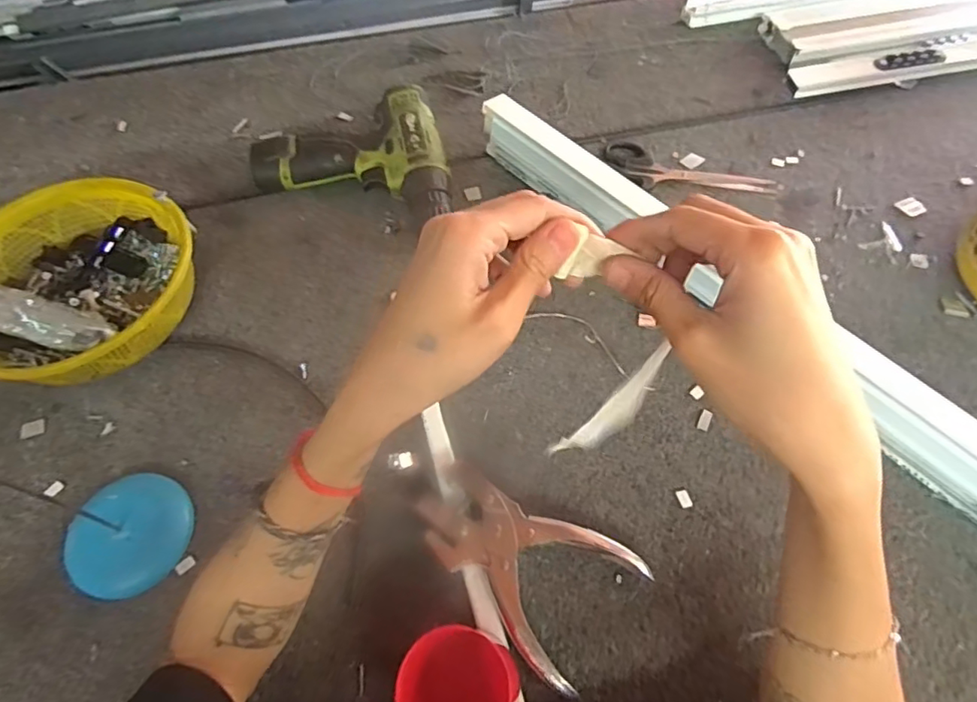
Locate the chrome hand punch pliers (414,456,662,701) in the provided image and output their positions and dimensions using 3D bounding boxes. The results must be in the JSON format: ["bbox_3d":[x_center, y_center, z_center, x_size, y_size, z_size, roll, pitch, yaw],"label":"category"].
[{"bbox_3d":[0.020,0.140,0.392,0.145,0.024,0.095,35,67,20],"label":"chrome hand punch pliers"}]

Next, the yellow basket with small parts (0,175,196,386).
[{"bbox_3d":[-0.339,-0.050,0.483,0.183,0.077,0.185,27,65,17],"label":"yellow basket with small parts"}]

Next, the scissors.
[{"bbox_3d":[0.201,-0.178,0.580,0.170,0.005,0.060,20,63,13],"label":"scissors"}]

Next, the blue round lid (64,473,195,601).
[{"bbox_3d":[-0.256,0.127,0.403,0.079,0.012,0.080,-1,60,2],"label":"blue round lid"}]

